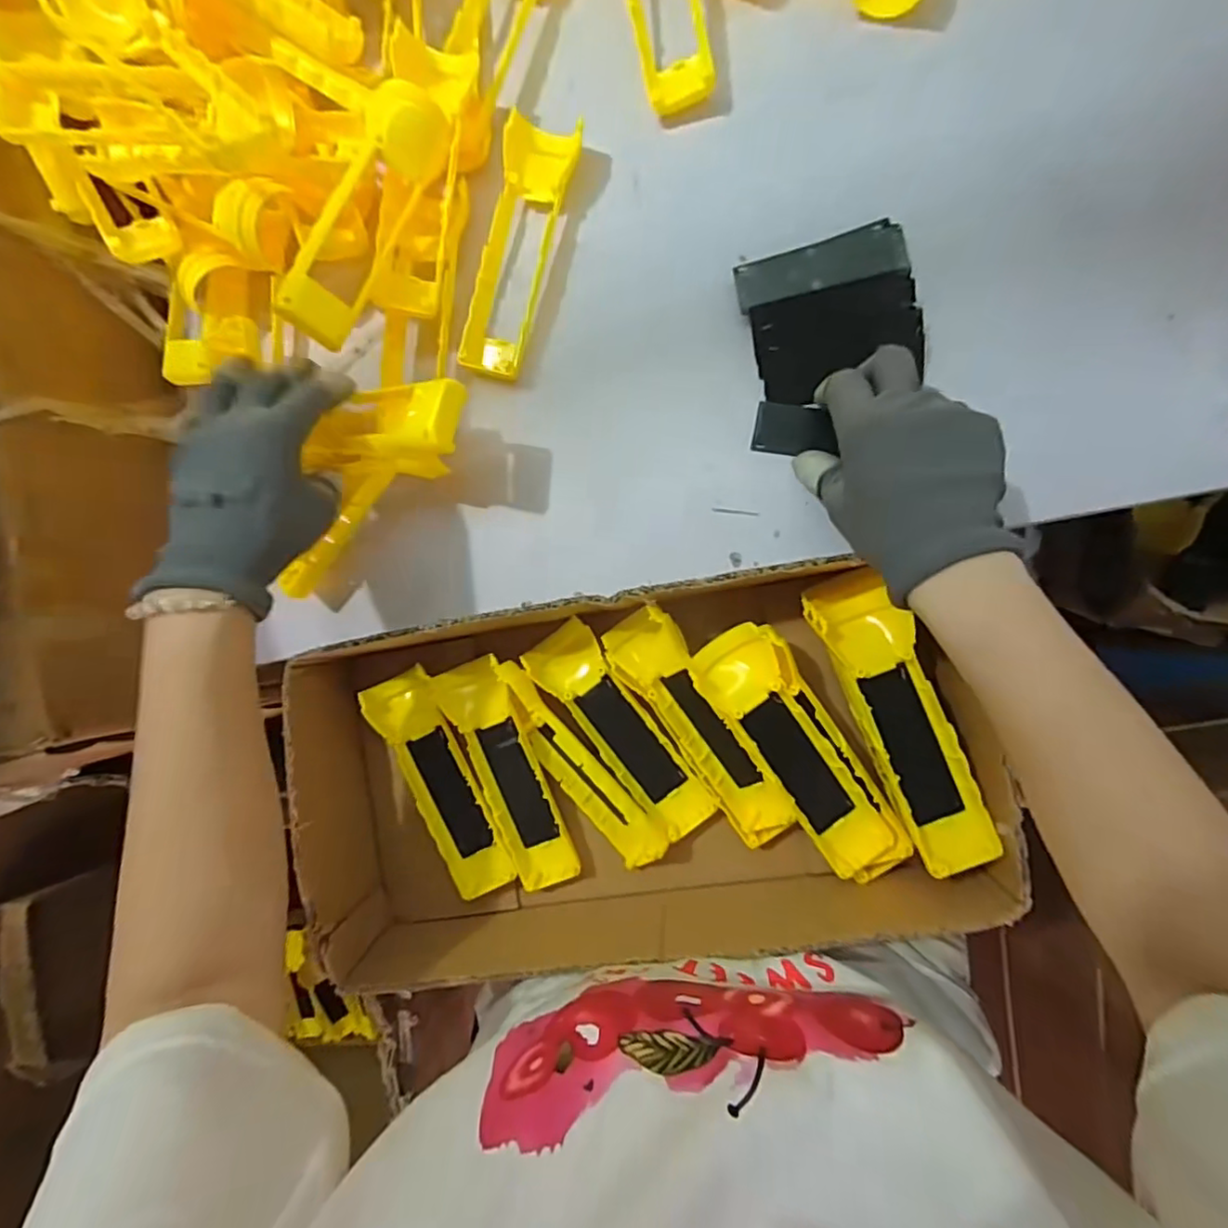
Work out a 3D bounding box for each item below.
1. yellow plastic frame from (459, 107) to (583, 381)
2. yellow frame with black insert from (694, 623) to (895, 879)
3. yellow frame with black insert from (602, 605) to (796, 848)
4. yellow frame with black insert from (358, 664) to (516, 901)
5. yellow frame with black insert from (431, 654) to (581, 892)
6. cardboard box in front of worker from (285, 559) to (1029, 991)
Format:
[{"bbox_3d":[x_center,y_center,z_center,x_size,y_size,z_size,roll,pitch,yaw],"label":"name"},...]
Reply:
[{"bbox_3d":[-0.061,-0.237,0.405,0.048,0.019,0.161,14,91,9],"label":"yellow plastic frame"},{"bbox_3d":[0.111,0.083,0.386,0.042,0.033,0.163,-33,84,8],"label":"yellow frame with black insert"},{"bbox_3d":[0.057,0.075,0.399,0.060,0.045,0.172,-33,85,8],"label":"yellow frame with black insert"},{"bbox_3d":[-0.121,0.118,0.437,0.049,0.025,0.161,-26,85,8],"label":"yellow frame with black insert"},{"bbox_3d":[-0.075,0.112,0.431,0.050,0.023,0.162,-20,86,9],"label":"yellow frame with black insert"},{"bbox_3d":[0.008,0.097,0.401,0.417,0.071,0.214,-10,87,9],"label":"cardboard box in front of worker"}]

